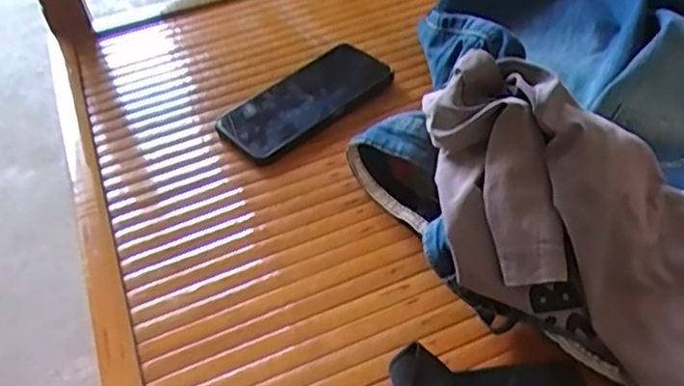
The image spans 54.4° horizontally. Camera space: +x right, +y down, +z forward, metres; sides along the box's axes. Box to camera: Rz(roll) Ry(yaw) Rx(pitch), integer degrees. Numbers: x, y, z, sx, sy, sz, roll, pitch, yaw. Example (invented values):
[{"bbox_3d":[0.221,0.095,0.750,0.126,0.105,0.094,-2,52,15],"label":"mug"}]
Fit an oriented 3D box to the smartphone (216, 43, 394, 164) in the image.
[{"bbox_3d":[-0.032,-0.089,0.618,0.160,0.015,0.084,-36,52,-24],"label":"smartphone"}]

